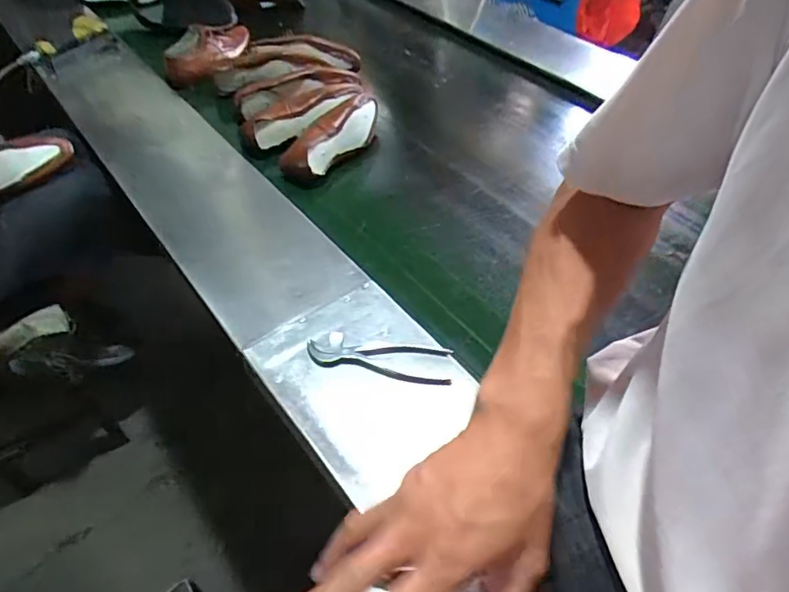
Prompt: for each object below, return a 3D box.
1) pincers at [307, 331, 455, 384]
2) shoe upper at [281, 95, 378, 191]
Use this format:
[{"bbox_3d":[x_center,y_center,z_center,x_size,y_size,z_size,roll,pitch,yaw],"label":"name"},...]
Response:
[{"bbox_3d":[-0.021,0.084,0.734,0.191,0.021,0.061,6,47,4],"label":"pincers"},{"bbox_3d":[-0.128,-0.323,1.092,0.120,0.099,0.263,33,54,25],"label":"shoe upper"}]

